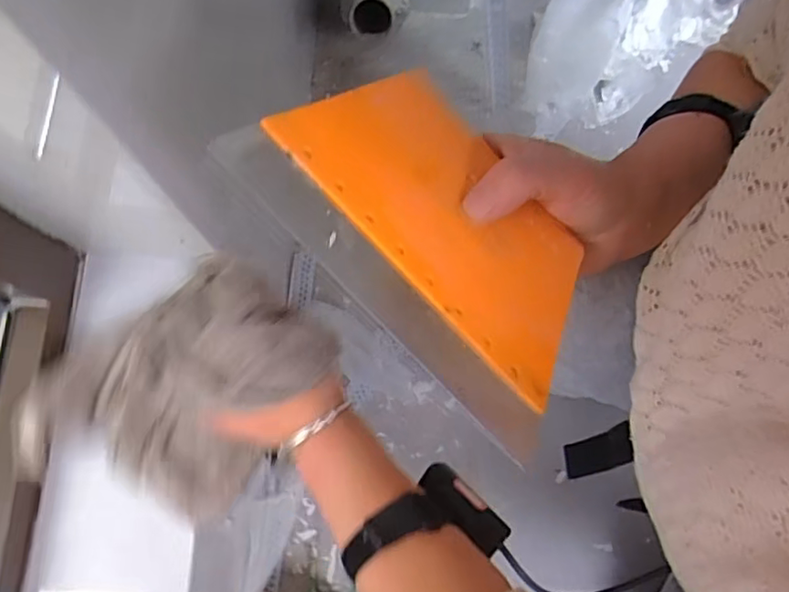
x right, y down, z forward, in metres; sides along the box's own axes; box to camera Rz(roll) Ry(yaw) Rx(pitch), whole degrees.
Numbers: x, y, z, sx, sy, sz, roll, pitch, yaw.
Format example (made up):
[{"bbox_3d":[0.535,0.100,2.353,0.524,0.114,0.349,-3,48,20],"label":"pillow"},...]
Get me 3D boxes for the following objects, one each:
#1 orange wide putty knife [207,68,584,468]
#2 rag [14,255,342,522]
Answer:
[{"bbox_3d":[0.022,-0.029,0.268,0.164,0.006,0.116,46,55,-7],"label":"orange wide putty knife"},{"bbox_3d":[-0.156,0.067,0.433,0.156,0.058,0.192,38,79,7],"label":"rag"}]

